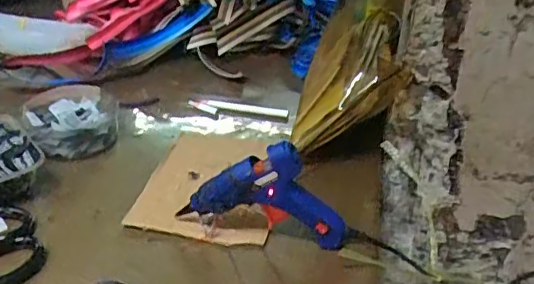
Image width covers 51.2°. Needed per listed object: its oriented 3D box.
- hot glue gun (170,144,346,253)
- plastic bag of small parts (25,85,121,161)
[{"bbox_3d":[-0.002,0.044,0.460,0.134,0.092,0.028,4,31,1],"label":"hot glue gun"},{"bbox_3d":[-0.212,-0.029,0.612,0.090,0.031,0.115,-5,32,-14],"label":"plastic bag of small parts"}]

